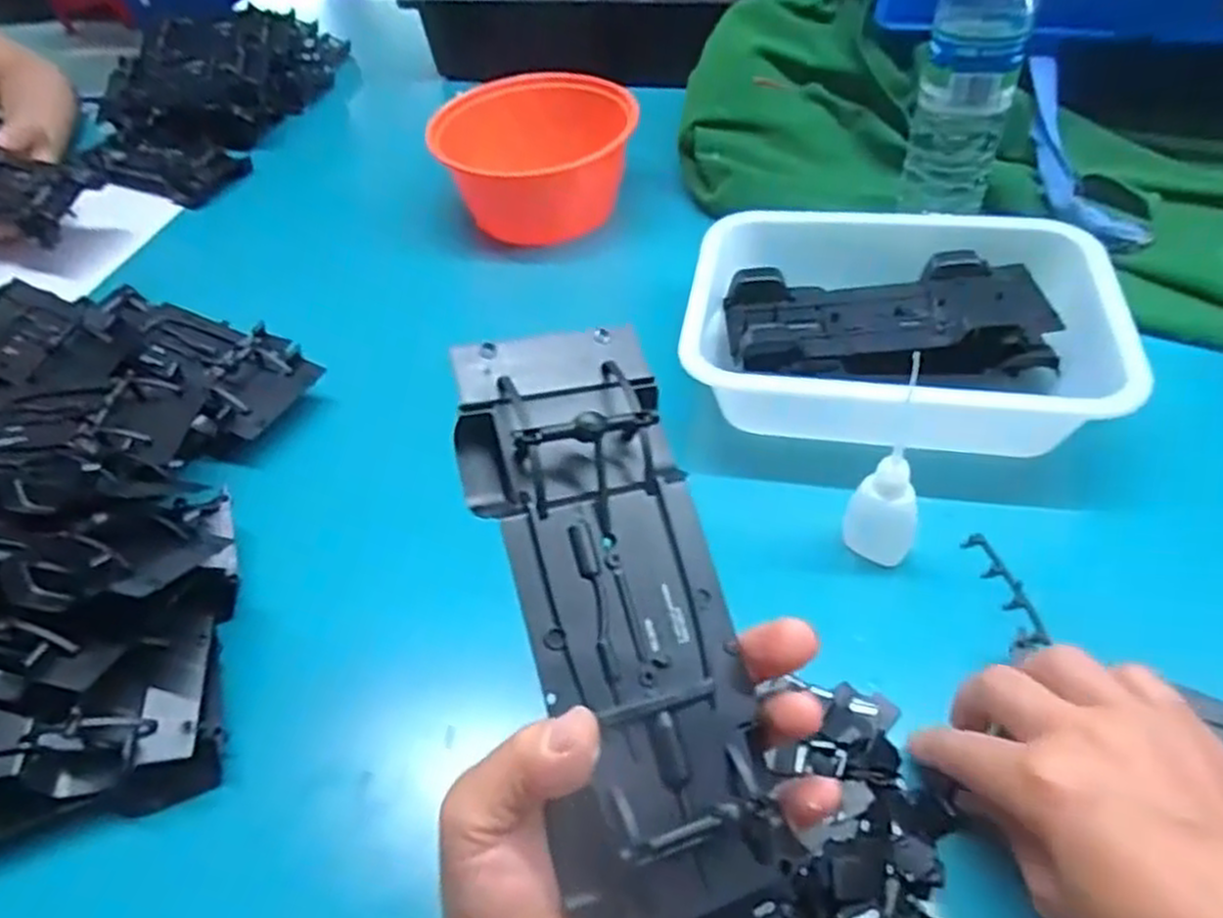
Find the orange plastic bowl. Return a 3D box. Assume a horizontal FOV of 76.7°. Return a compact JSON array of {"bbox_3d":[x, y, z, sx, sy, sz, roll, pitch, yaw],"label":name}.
[{"bbox_3d":[-0.063,-0.260,0.669,0.166,0.090,0.139,-21,50,-12],"label":"orange plastic bowl"}]

